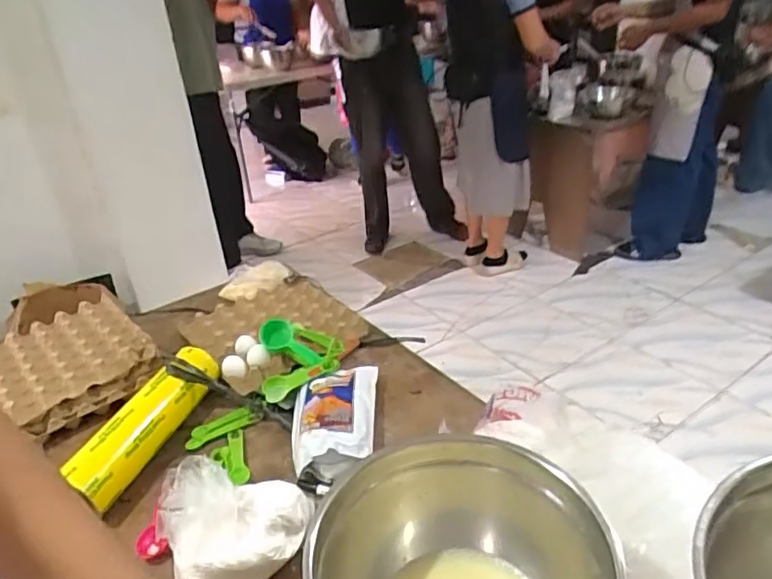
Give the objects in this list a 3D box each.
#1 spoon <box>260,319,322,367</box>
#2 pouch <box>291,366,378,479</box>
[{"bbox_3d":[-0.172,0.099,1.062,0.127,0.039,0.051,35,39,5],"label":"spoon"},{"bbox_3d":[-0.084,0.196,0.939,0.131,0.053,0.237,-3,30,3],"label":"pouch"}]

